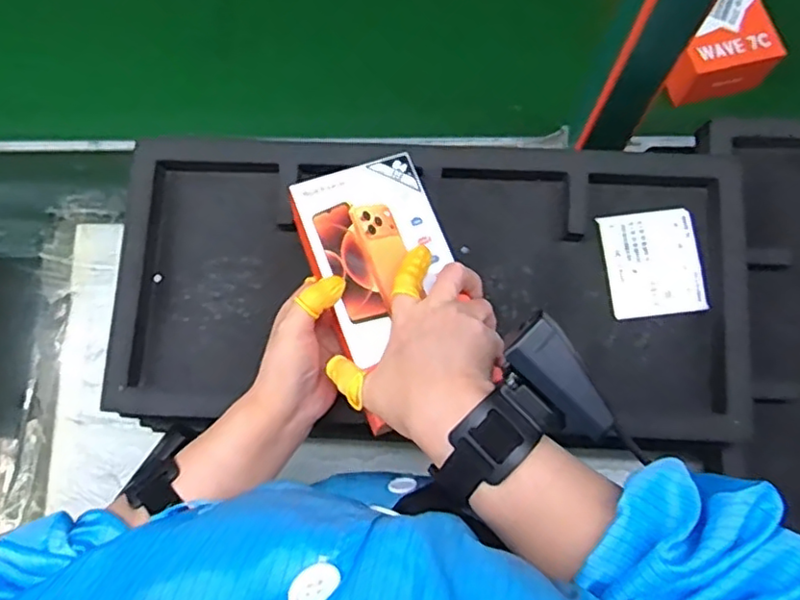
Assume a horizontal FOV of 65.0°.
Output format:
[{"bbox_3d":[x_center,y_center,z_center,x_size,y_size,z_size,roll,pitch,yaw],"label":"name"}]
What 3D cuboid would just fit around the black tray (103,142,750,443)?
[{"bbox_3d":[0.023,-0.008,0.492,0.481,0.038,0.216,3,75,2],"label":"black tray"}]

